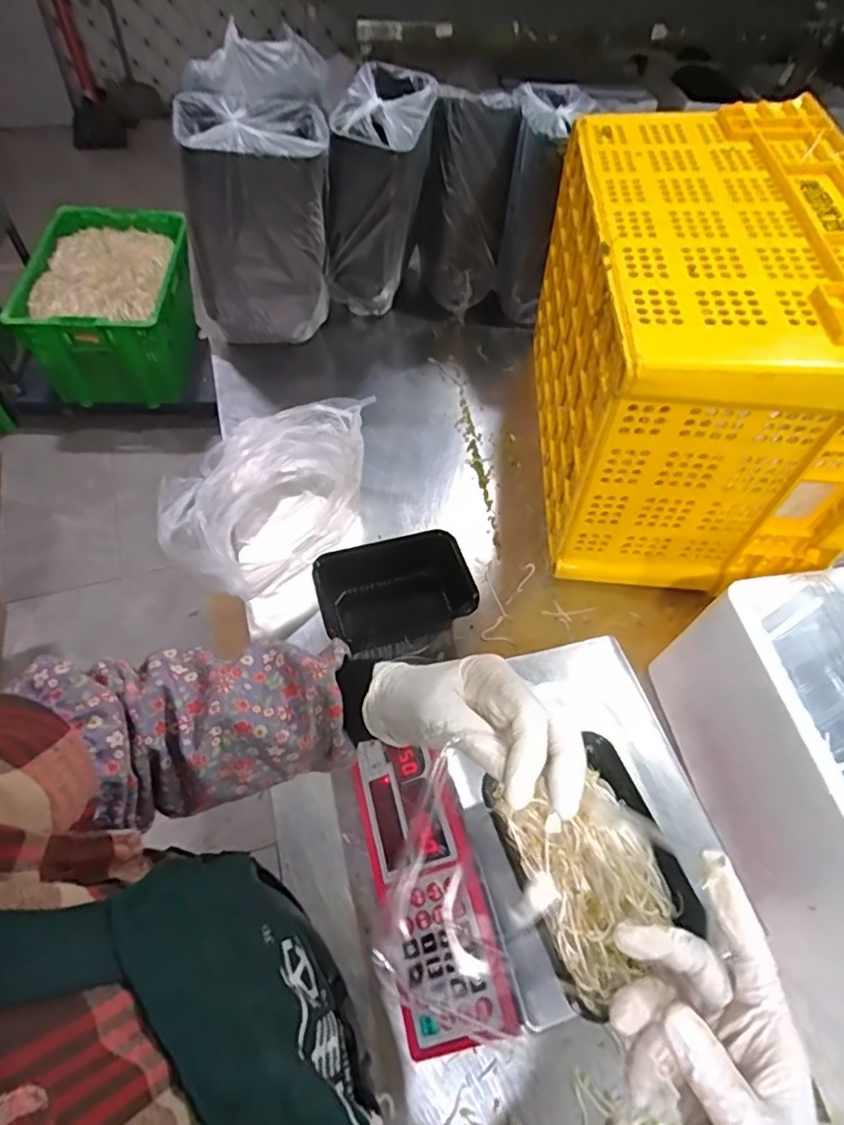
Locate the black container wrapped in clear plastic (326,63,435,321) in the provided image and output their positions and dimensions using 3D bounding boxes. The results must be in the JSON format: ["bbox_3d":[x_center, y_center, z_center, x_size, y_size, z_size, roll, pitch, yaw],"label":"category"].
[{"bbox_3d":[-0.078,-0.608,0.998,0.165,0.309,0.185,5,56,-2],"label":"black container wrapped in clear plastic"}]

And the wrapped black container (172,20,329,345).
[{"bbox_3d":[-0.259,-0.552,0.925,0.231,0.350,0.234,-5,57,-8],"label":"wrapped black container"}]

